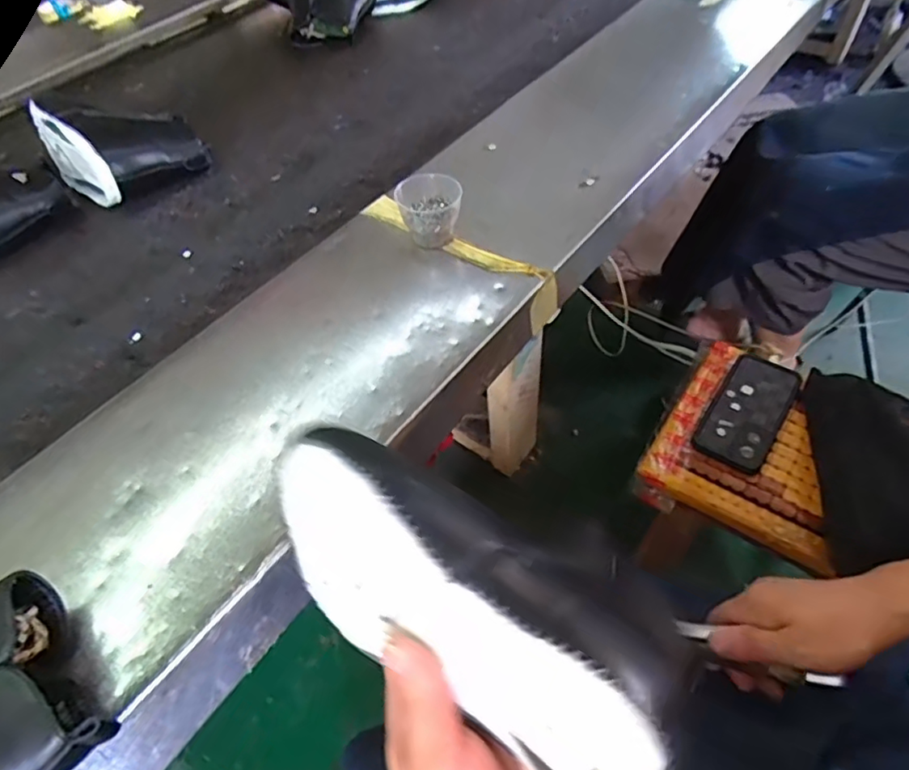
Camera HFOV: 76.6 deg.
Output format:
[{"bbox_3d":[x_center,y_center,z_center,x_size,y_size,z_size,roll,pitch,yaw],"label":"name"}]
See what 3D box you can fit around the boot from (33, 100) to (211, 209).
[{"bbox_3d":[-0.429,-0.314,0.744,0.184,0.092,0.148,36,64,27],"label":"boot"}]

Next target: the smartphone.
[{"bbox_3d":[0.362,0.029,0.711,0.081,0.016,0.171,23,59,33],"label":"smartphone"}]

